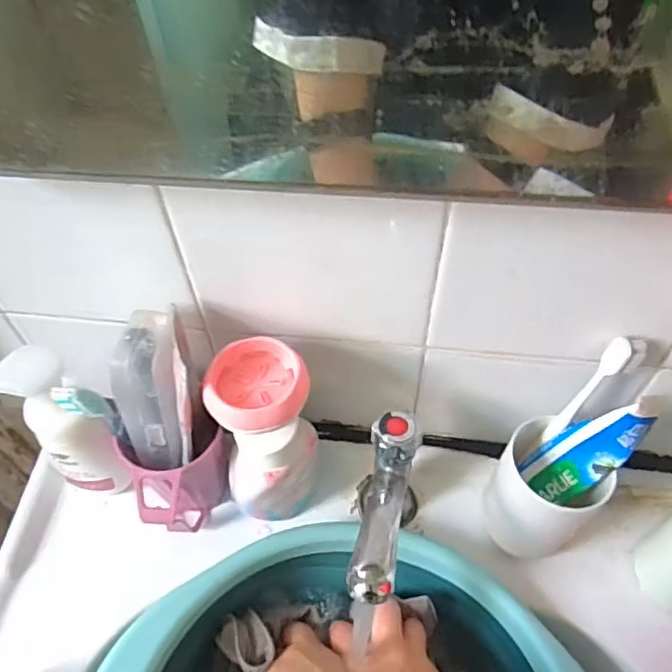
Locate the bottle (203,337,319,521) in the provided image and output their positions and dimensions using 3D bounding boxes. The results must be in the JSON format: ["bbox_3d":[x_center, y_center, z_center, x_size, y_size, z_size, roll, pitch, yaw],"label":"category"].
[{"bbox_3d":[-0.047,0.073,0.436,0.064,0.154,0.067,-7,56,-4],"label":"bottle"}]

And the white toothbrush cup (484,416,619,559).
[{"bbox_3d":[0.143,0.118,0.445,0.061,0.097,0.073,-35,62,-20],"label":"white toothbrush cup"}]

